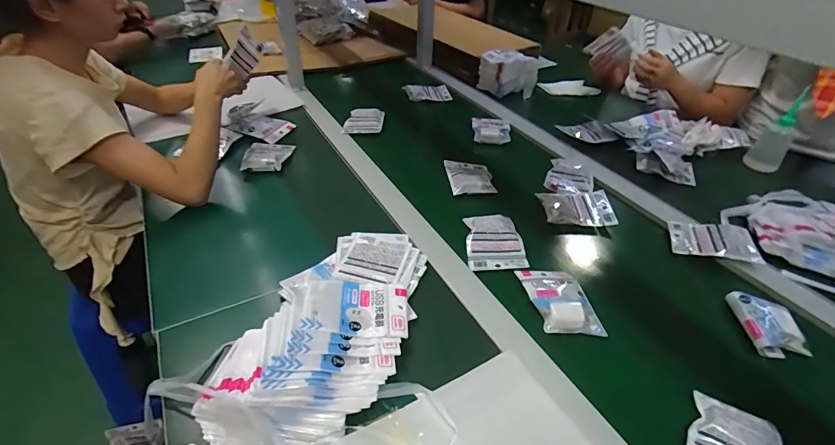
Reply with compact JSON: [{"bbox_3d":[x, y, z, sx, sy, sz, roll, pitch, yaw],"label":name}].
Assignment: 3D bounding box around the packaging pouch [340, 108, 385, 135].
[{"bbox_3d":[-0.136,-0.259,1.079,0.094,0.014,0.097,4,54,6],"label":"packaging pouch"}]

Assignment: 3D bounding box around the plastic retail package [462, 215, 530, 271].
[{"bbox_3d":[0.134,0.030,0.734,0.097,0.015,0.116,-1,39,-3],"label":"plastic retail package"}]

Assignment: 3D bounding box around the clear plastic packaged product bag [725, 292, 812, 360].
[{"bbox_3d":[0.508,0.147,0.610,0.074,0.026,0.095,3,39,2],"label":"clear plastic packaged product bag"}]

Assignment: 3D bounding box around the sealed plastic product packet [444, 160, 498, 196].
[{"bbox_3d":[0.111,-0.102,0.902,0.093,0.030,0.126,-4,37,-3],"label":"sealed plastic product packet"}]

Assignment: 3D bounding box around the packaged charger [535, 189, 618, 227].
[{"bbox_3d":[0.313,-0.029,0.822,0.143,0.029,0.108,-2,37,-1],"label":"packaged charger"}]

